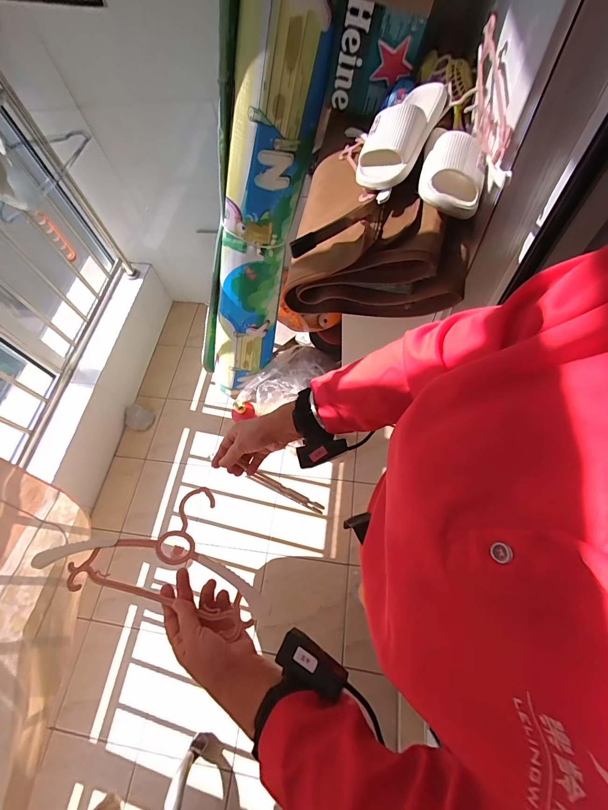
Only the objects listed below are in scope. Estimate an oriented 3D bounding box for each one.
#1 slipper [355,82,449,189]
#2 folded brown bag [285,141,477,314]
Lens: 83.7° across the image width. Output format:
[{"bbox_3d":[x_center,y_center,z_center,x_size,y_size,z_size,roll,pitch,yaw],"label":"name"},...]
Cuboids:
[{"bbox_3d":[0.181,-0.500,0.609,0.106,0.080,0.237,35,86,16],"label":"slipper"},{"bbox_3d":[0.155,-0.372,0.703,0.329,0.171,0.356,9,66,10],"label":"folded brown bag"}]

